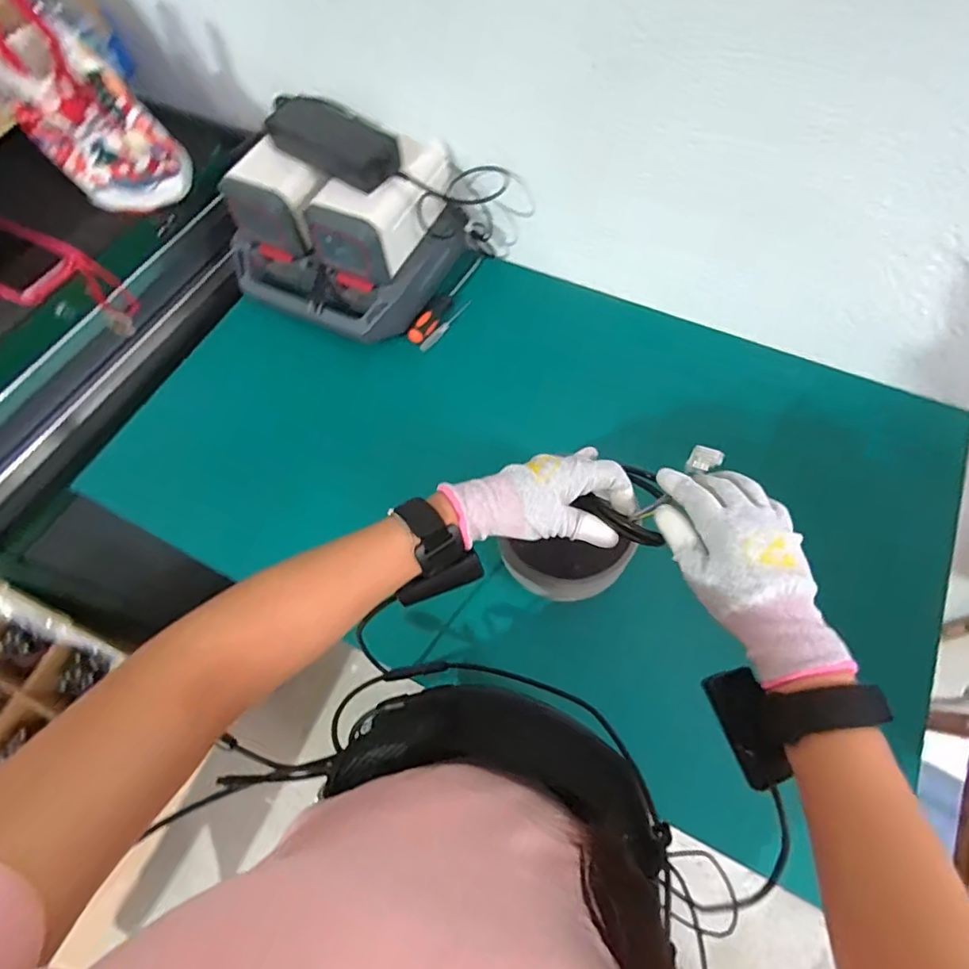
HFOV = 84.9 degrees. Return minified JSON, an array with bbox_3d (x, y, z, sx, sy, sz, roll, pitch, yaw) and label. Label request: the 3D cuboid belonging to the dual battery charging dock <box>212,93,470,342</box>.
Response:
[{"bbox_3d":[-0.182,-0.360,0.718,0.253,0.169,0.257,31,69,16],"label":"dual battery charging dock"}]

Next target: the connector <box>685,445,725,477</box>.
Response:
[{"bbox_3d":[0.167,-0.018,0.401,0.022,0.009,0.020,23,110,16],"label":"connector"}]

